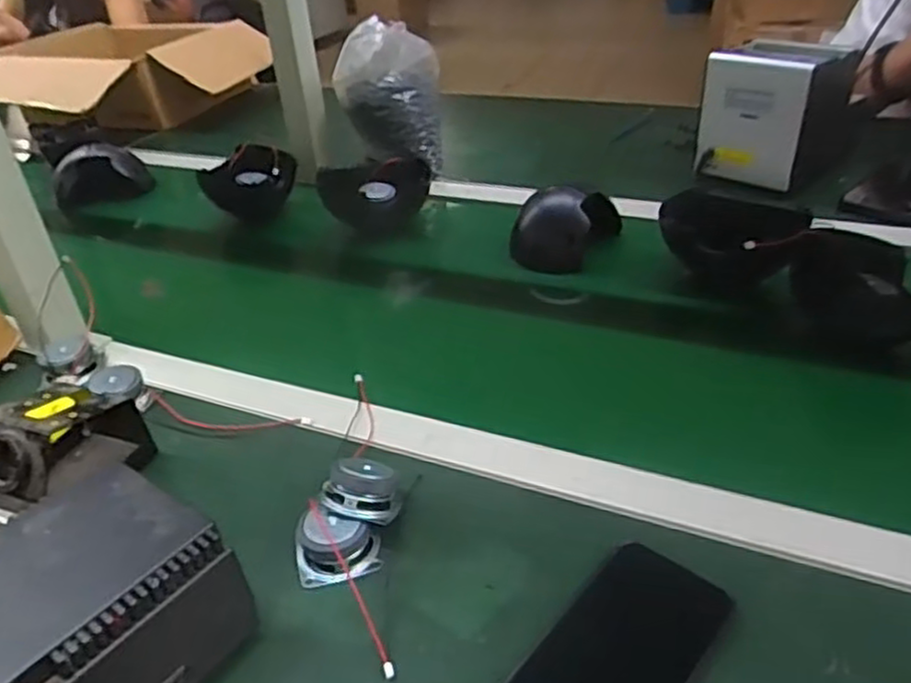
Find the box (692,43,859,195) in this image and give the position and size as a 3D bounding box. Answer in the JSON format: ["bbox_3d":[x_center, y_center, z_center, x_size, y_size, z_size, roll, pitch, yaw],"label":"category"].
[{"bbox_3d":[0.379,-0.274,0.867,0.126,0.135,0.129,-31,41,-32],"label":"box"}]

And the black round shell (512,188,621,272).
[{"bbox_3d":[0.116,-0.126,0.786,0.088,0.076,0.112,15,39,28],"label":"black round shell"}]

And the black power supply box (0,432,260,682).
[{"bbox_3d":[-0.195,0.147,0.372,0.115,0.103,0.149,17,41,28],"label":"black power supply box"}]

